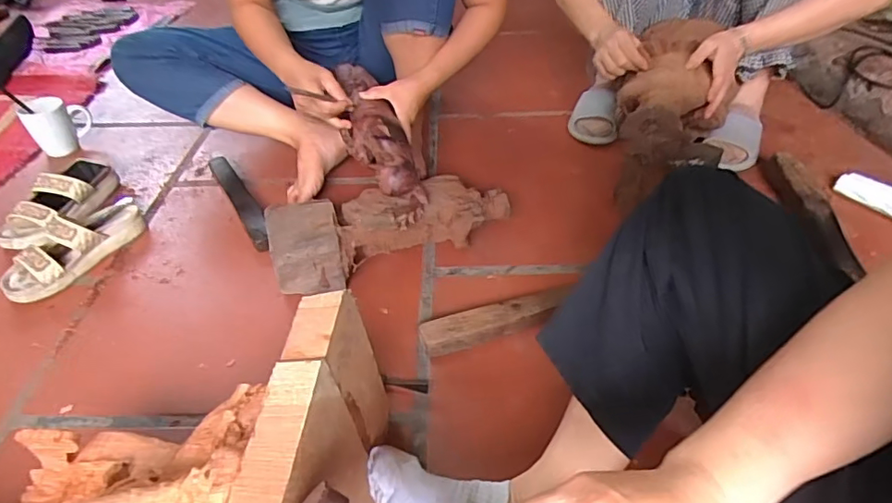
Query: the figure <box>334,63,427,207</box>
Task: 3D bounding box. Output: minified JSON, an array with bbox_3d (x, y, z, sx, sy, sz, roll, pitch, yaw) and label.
[{"bbox_3d":[-0.122,-0.198,0.869,0.094,0.088,0.347,-16,43,-15],"label":"figure"}]

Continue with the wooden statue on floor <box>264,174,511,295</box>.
[{"bbox_3d":[-0.080,-0.040,0.832,0.374,0.097,0.131,-15,43,-13],"label":"wooden statue on floor"}]

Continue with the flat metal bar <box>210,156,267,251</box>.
[{"bbox_3d":[-0.361,-0.090,0.940,0.040,0.026,0.290,-24,45,-23],"label":"flat metal bar"}]

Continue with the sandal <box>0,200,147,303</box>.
[{"bbox_3d":[-0.584,-0.015,0.838,0.069,0.075,0.227,22,47,26],"label":"sandal"}]

